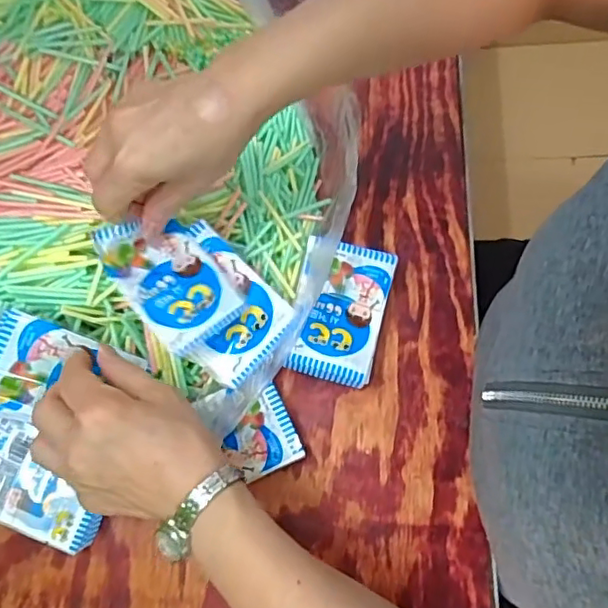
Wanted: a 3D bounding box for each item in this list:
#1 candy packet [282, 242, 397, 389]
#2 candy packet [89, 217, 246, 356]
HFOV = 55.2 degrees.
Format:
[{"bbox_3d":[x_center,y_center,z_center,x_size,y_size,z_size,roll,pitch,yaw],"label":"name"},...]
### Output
[{"bbox_3d":[0.032,0.007,0.442,0.058,0.016,0.105,17,72,5],"label":"candy packet"},{"bbox_3d":[-0.091,-0.022,0.403,0.099,0.016,0.069,47,58,6],"label":"candy packet"}]

